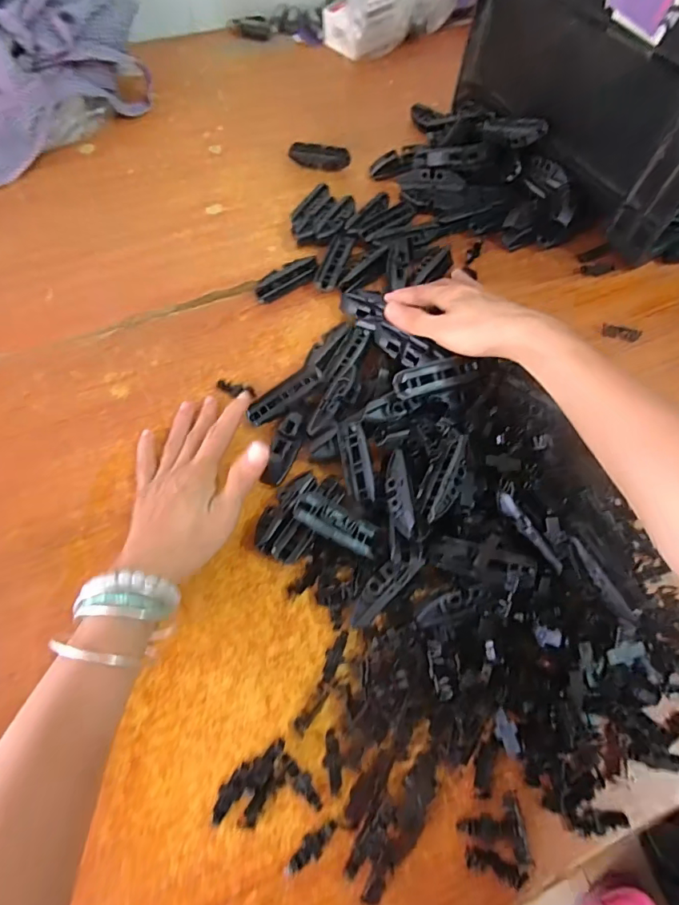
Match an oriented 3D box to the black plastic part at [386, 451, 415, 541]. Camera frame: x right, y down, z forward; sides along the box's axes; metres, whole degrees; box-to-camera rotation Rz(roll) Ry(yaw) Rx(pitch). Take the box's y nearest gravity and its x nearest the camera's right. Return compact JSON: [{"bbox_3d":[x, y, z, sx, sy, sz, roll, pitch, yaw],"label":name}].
[{"bbox_3d":[0.043,0.029,0.334,0.014,0.022,0.064,-4,64,-4],"label":"black plastic part"}]

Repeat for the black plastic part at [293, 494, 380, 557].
[{"bbox_3d":[-0.001,0.050,0.327,0.063,0.009,0.023,30,65,-8],"label":"black plastic part"}]

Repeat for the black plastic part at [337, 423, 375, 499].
[{"bbox_3d":[0.012,0.004,0.358,0.020,0.015,0.065,-8,64,-6],"label":"black plastic part"}]

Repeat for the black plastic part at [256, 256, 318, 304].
[{"bbox_3d":[-0.051,-0.171,0.461,0.067,0.015,0.023,-27,68,-14],"label":"black plastic part"}]

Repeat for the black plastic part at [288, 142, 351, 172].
[{"bbox_3d":[-0.023,-0.342,0.541,0.069,0.021,0.017,7,64,2],"label":"black plastic part"}]

